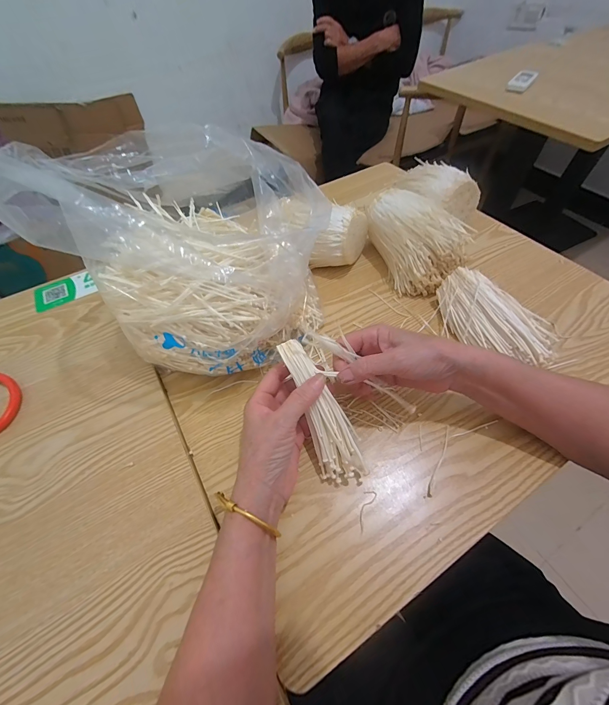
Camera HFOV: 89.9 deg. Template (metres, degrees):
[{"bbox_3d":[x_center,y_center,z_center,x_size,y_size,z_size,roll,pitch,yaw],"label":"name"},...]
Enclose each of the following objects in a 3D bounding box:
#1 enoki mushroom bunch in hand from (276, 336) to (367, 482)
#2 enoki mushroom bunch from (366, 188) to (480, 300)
[{"bbox_3d":[0.015,0.053,0.294,0.042,0.021,0.139,-23,86,-14],"label":"enoki mushroom bunch in hand"},{"bbox_3d":[0.162,-0.163,0.445,0.091,0.089,0.146,-17,55,-10],"label":"enoki mushroom bunch"}]

